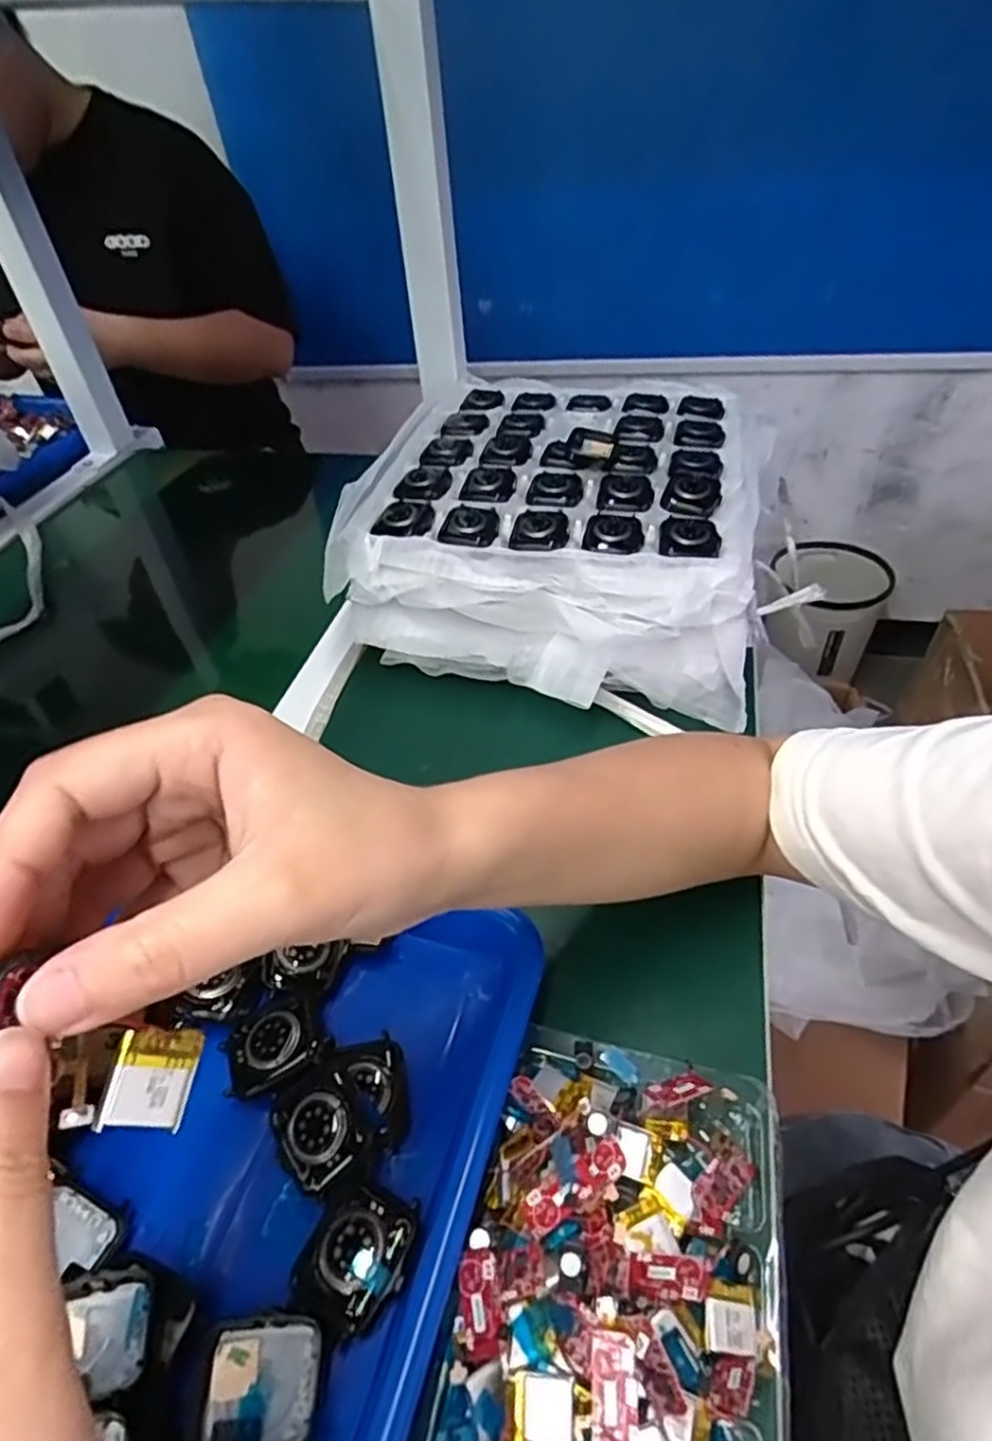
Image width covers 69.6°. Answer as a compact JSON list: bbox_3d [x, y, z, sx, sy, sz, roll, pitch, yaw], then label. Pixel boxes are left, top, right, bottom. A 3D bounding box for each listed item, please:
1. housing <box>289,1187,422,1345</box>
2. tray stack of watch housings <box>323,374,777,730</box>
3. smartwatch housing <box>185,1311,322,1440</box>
[{"bbox_3d":[-0.050,0.197,0.263,0.034,0.011,0.044,20,50,25],"label":"housing"},{"bbox_3d":[0.051,-0.156,0.545,0.286,0.093,0.296,9,46,16],"label":"tray stack of watch housings"},{"bbox_3d":[-0.081,0.223,0.239,0.041,0.007,0.036,-6,44,0],"label":"smartwatch housing"}]

